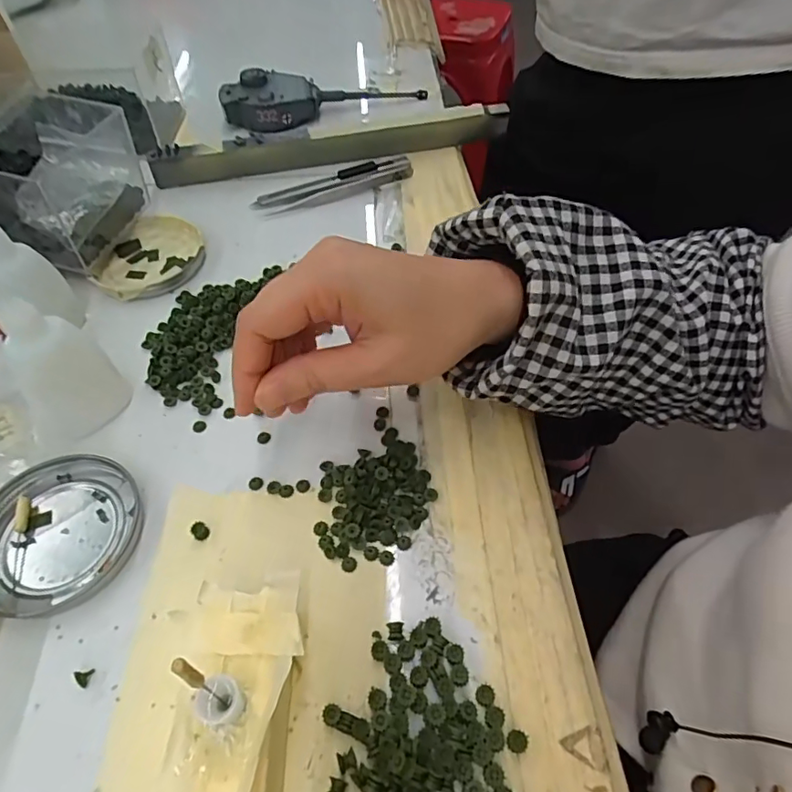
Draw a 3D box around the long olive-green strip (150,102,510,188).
[{"bbox_3d":[-0.051,-0.208,0.449,0.291,0.028,0.011,-11,54,-7],"label":"long olive-green strip"}]

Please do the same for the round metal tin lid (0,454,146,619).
[{"bbox_3d":[-0.164,0.065,0.263,0.074,0.009,0.077,0,54,0],"label":"round metal tin lid"}]

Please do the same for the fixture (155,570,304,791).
[{"bbox_3d":[-0.058,0.116,0.205,0.046,0.038,0.083,-5,53,-1],"label":"fixture"}]

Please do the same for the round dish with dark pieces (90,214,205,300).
[{"bbox_3d":[-0.177,-0.099,0.387,0.075,0.010,0.074,0,54,0],"label":"round dish with dark pieces"}]

